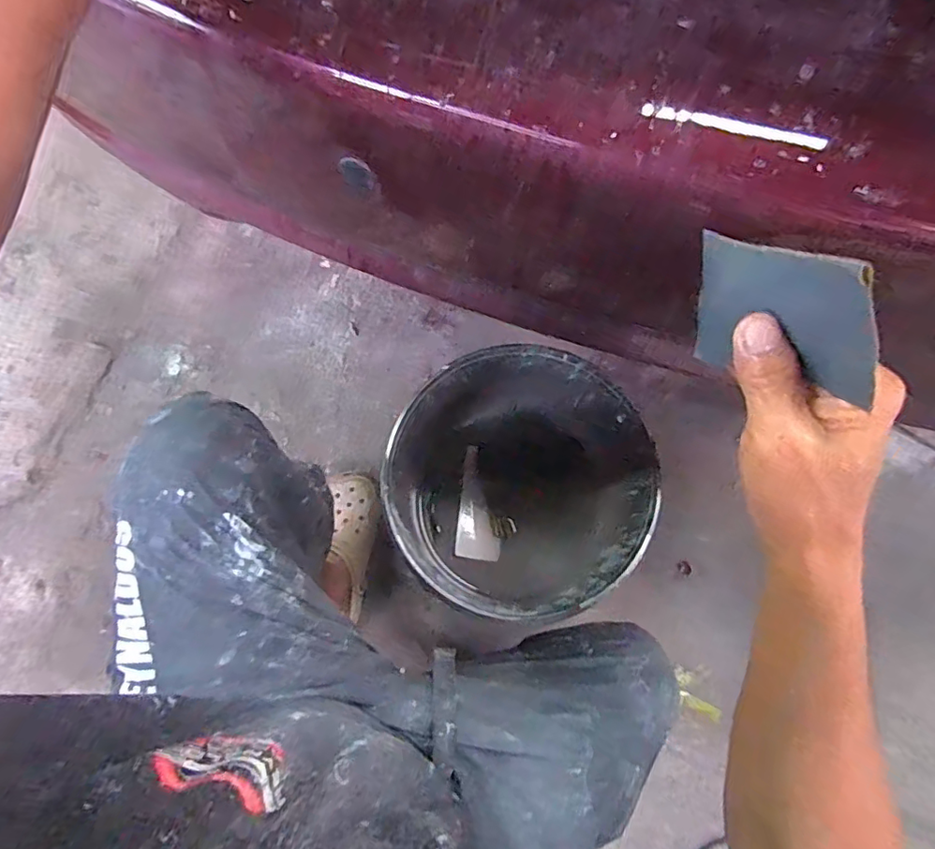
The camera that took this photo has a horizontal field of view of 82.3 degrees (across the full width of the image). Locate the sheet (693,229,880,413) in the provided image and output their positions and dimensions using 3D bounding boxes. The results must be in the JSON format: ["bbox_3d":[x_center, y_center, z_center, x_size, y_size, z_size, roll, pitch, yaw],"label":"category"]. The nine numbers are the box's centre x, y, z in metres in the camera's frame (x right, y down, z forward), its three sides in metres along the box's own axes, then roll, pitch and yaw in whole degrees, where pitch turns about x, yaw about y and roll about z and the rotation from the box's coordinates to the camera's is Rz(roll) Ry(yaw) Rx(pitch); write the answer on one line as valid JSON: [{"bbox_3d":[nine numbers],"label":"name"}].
[{"bbox_3d":[0.152,-0.052,0.267,0.012,0.101,0.066,-13,117,-18],"label":"sheet"}]

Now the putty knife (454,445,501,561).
[{"bbox_3d":[0.020,0.115,0.775,0.063,0.022,0.154,6,74,3],"label":"putty knife"}]

